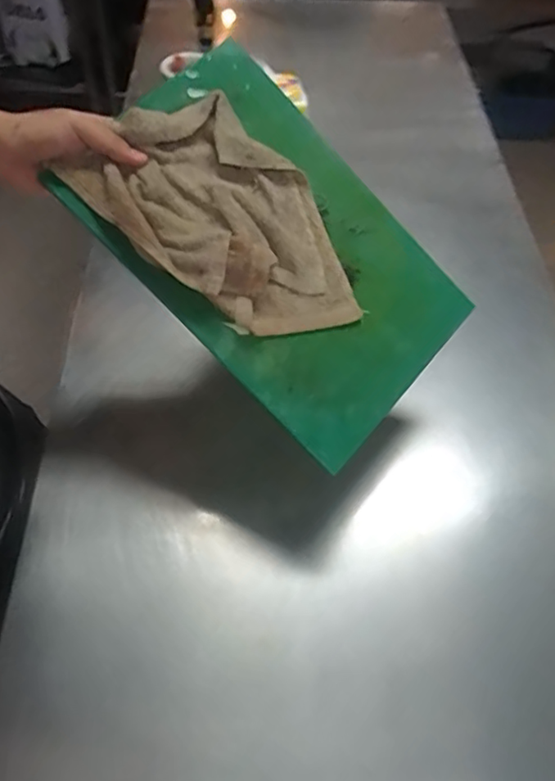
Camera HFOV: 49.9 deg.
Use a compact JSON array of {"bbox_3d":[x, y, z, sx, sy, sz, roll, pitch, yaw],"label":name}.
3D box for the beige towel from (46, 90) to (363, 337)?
[{"bbox_3d":[-0.039,-0.155,0.561,0.262,0.031,0.172,47,70,-7],"label":"beige towel"}]

